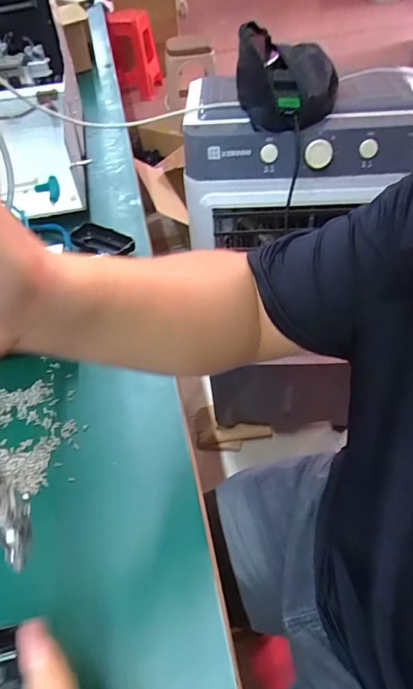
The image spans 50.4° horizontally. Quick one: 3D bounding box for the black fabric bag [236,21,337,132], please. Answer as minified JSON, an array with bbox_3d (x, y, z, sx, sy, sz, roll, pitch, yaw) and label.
[{"bbox_3d":[0.125,-0.417,0.692,0.152,0.119,0.205,5,48,8],"label":"black fabric bag"}]

